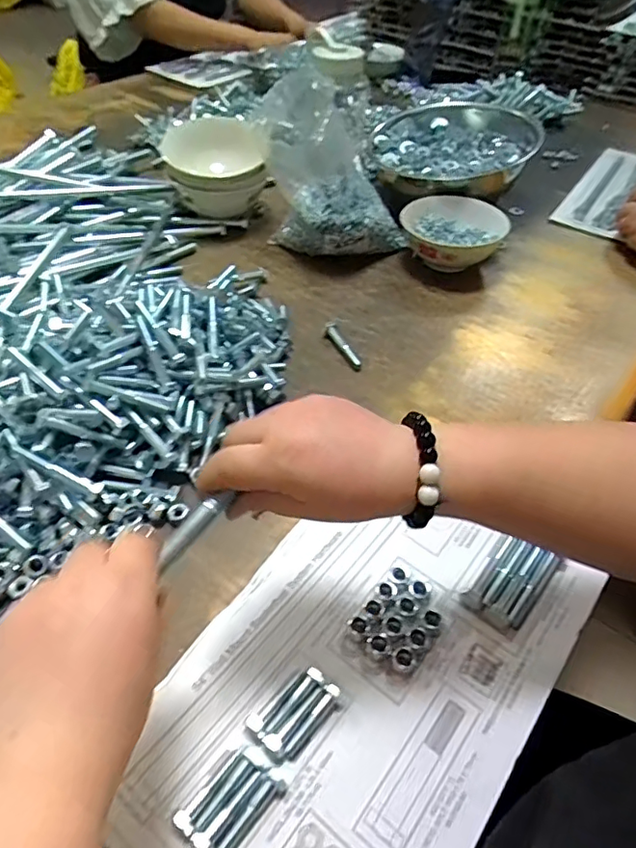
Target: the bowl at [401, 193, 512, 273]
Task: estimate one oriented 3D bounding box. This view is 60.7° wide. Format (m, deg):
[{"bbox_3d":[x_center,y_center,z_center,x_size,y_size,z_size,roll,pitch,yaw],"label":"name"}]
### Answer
[{"bbox_3d":[0.169,-0.237,0.695,0.127,0.060,0.123,1,47,-1],"label":"bowl"}]

